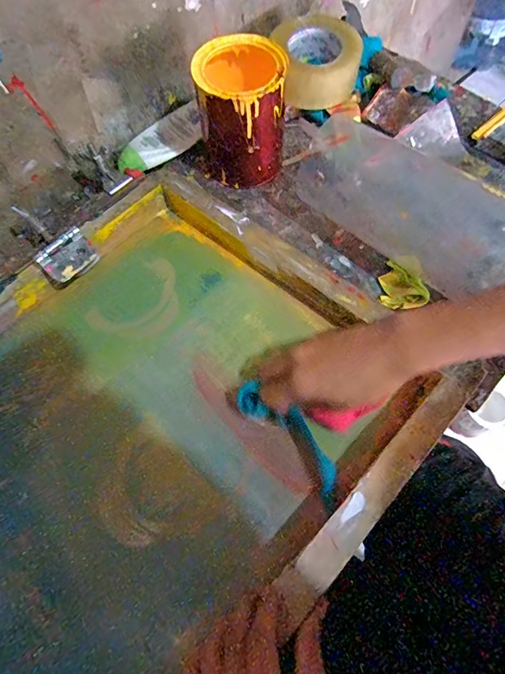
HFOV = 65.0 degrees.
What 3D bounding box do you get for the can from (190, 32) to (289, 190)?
[{"bbox_3d":[-0.014,-0.281,0.510,0.103,0.143,0.105,0,67,1],"label":"can"}]

